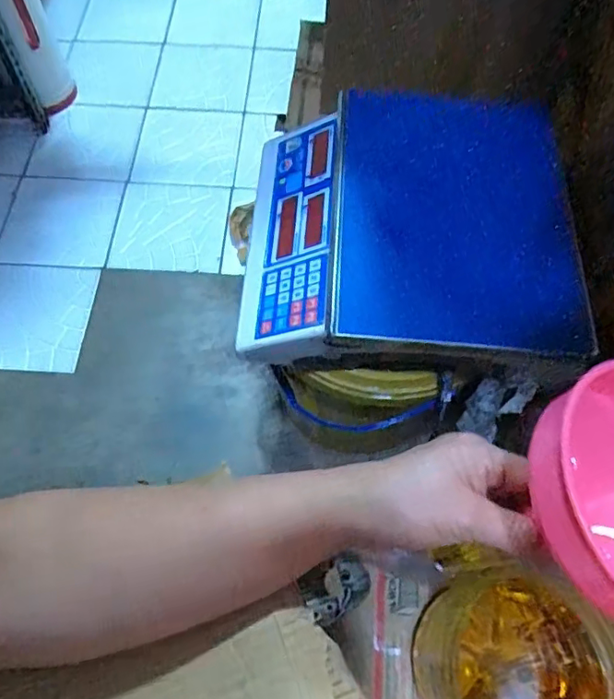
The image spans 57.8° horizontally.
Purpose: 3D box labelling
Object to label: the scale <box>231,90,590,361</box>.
[{"bbox_3d":[0.098,-0.121,0.573,0.321,0.095,0.294,4,62,1],"label":"scale"}]

